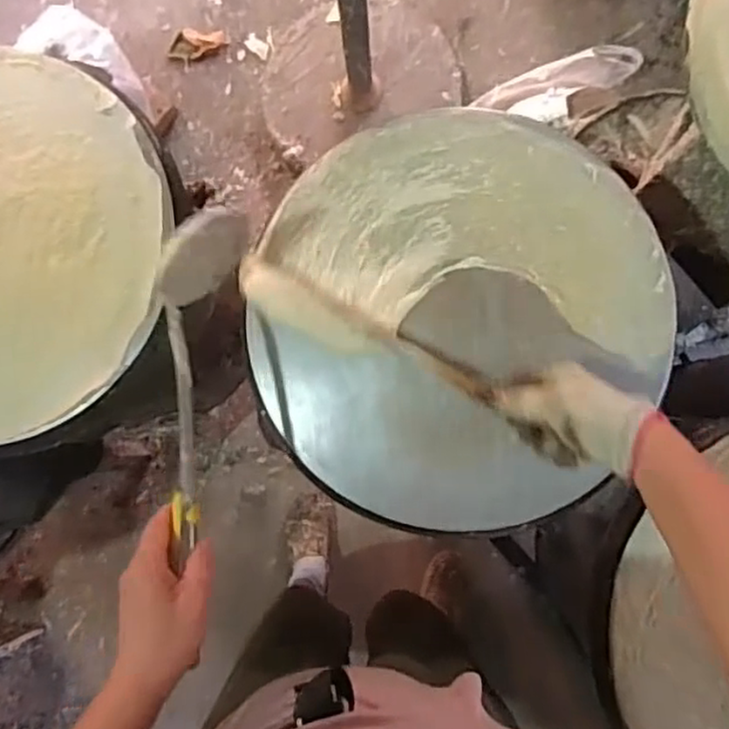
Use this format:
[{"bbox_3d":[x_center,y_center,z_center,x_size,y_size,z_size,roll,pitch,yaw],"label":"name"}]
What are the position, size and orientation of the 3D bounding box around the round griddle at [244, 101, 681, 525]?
[{"bbox_3d":[0.084,-0.047,0.644,0.360,0.025,0.383,0,86,3],"label":"round griddle"}]

